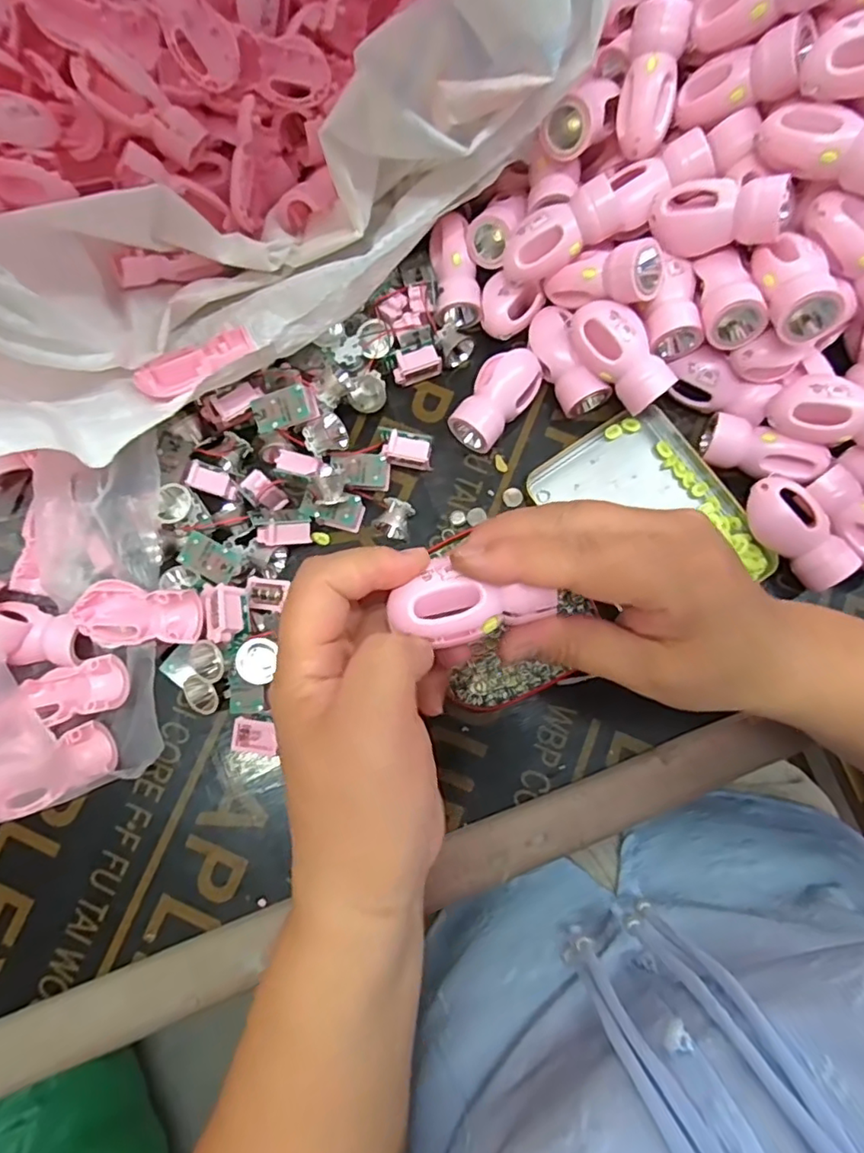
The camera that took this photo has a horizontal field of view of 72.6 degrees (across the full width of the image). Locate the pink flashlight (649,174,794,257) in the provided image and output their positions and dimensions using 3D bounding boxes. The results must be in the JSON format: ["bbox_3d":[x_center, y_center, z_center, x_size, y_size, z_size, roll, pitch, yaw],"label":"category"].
[{"bbox_3d":[0.153,-0.192,0.312,0.068,0.025,0.027,17,77,38],"label":"pink flashlight"}]

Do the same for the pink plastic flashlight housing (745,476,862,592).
[{"bbox_3d":[0.206,-0.024,0.334,0.033,0.029,0.068,-32,80,-6],"label":"pink plastic flashlight housing"}]

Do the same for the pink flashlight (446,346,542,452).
[{"bbox_3d":[0.039,-0.107,0.356,0.033,0.030,0.064,37,81,8],"label":"pink flashlight"}]

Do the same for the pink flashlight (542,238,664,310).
[{"bbox_3d":[0.094,-0.168,0.333,0.068,0.025,0.028,13,75,44],"label":"pink flashlight"}]

